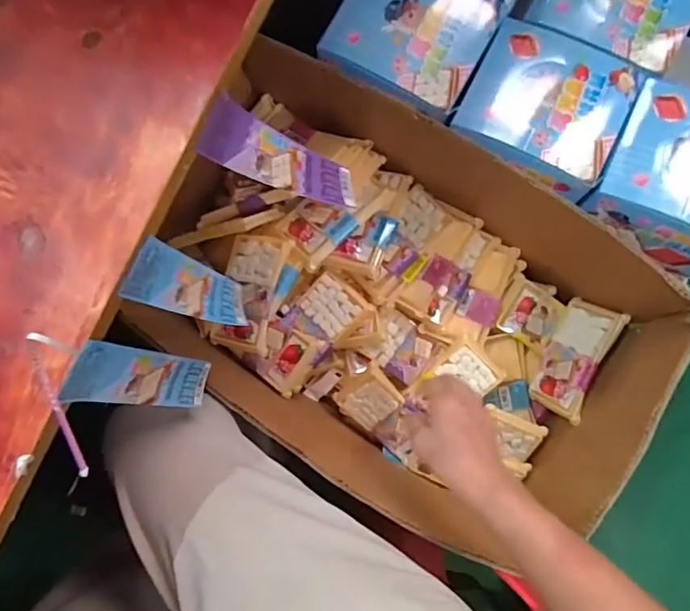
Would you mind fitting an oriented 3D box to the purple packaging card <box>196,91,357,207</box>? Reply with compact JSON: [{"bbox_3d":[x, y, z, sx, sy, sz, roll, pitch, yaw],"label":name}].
[{"bbox_3d":[-0.042,-0.102,0.379,0.014,0.156,0.037,-4,84,33],"label":"purple packaging card"}]

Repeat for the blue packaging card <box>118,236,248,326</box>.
[{"bbox_3d":[-0.102,-0.011,0.376,0.012,0.167,0.037,13,85,10],"label":"blue packaging card"}]

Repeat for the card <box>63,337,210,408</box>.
[{"bbox_3d":[-0.130,0.050,0.360,0.006,0.163,0.036,21,83,13],"label":"card"}]

